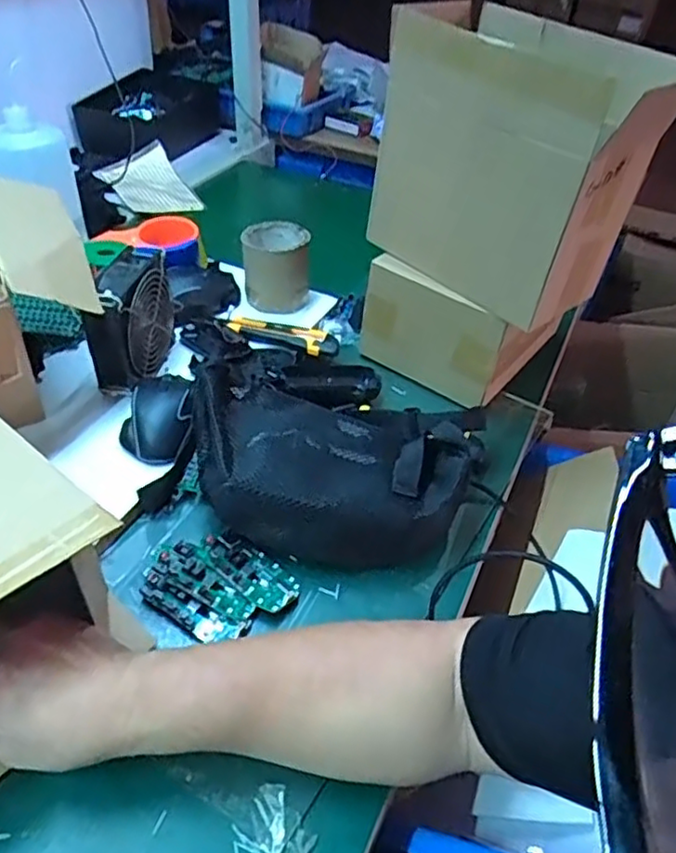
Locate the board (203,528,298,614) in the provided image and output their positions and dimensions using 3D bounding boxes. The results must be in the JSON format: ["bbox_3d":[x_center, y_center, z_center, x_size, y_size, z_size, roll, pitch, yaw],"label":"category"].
[{"bbox_3d":[-0.075,0.118,0.542,0.092,0.010,0.040,33,50,26],"label":"board"}]

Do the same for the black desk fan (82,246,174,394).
[{"bbox_3d":[-0.217,-0.114,0.687,0.054,0.112,0.130,7,44,1],"label":"black desk fan"}]

